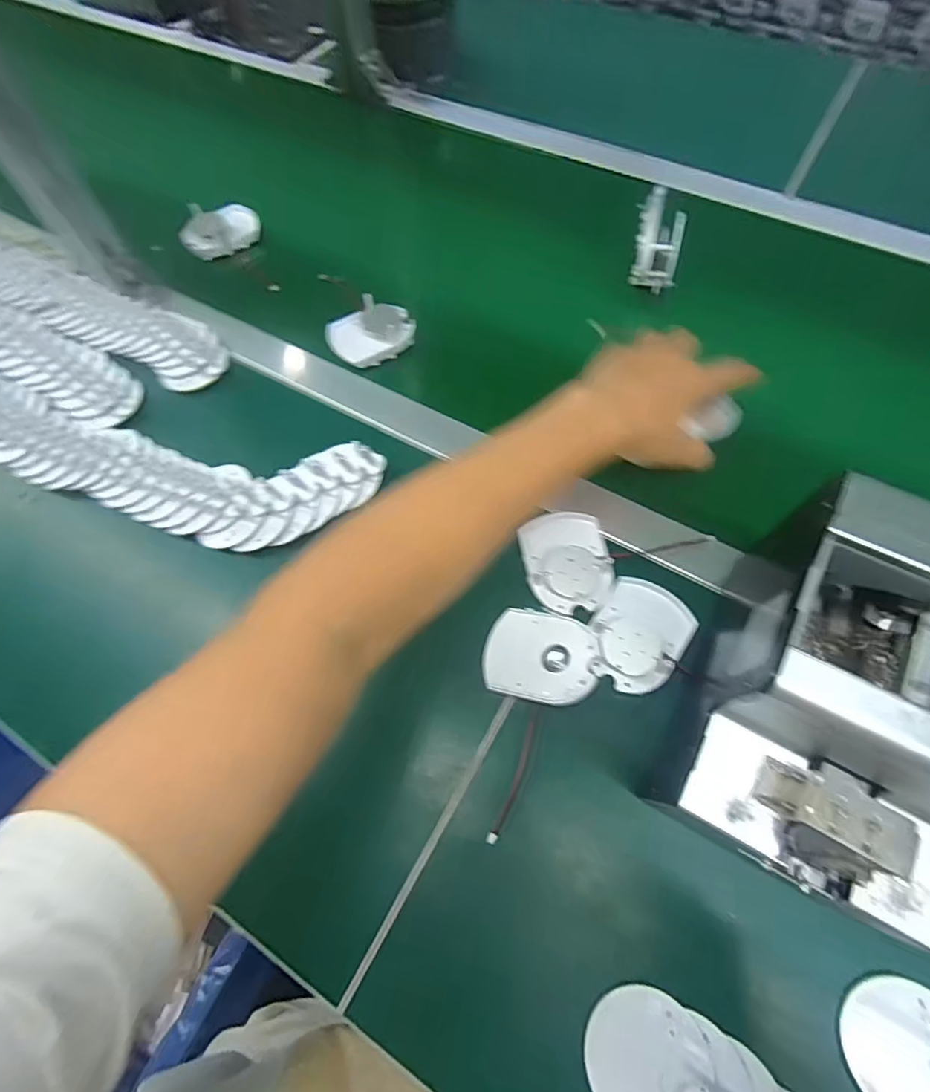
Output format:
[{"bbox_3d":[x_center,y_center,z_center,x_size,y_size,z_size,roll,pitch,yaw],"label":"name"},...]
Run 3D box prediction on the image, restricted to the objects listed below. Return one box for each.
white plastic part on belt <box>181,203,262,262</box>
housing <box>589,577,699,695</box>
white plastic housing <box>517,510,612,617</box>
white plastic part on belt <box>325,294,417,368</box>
[{"bbox_3d":[-0.269,-0.353,0.580,0.081,0.031,0.065,-21,65,-7],"label":"white plastic part on belt"},{"bbox_3d":[0.122,0.060,0.365,0.061,0.012,0.076,32,70,17],"label":"housing"},{"bbox_3d":[0.077,0.010,0.391,0.060,0.020,0.074,-10,64,-2],"label":"white plastic housing"},{"bbox_3d":[-0.091,-0.205,0.507,0.079,0.028,0.057,-40,69,-15],"label":"white plastic part on belt"}]

